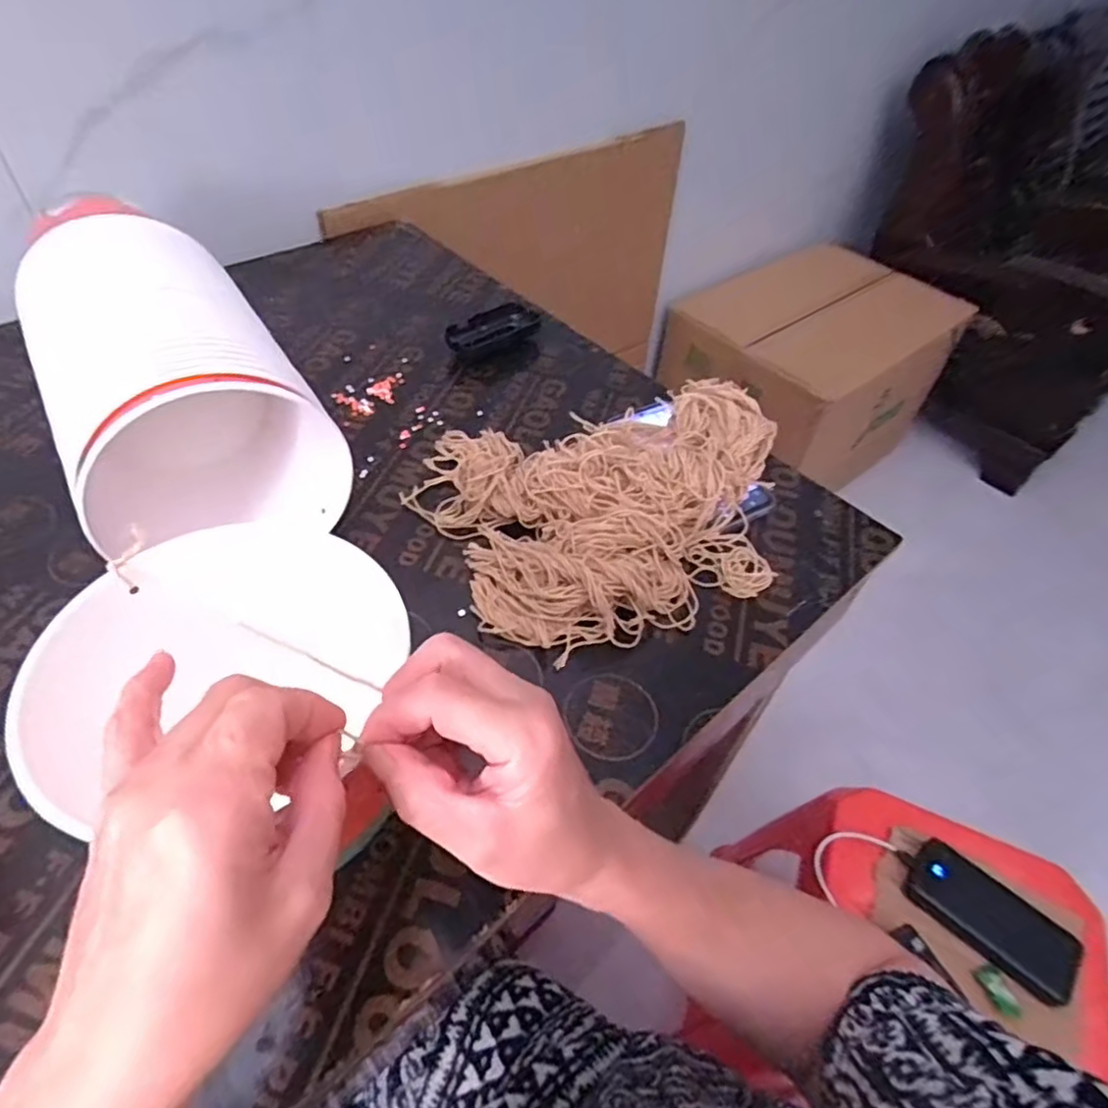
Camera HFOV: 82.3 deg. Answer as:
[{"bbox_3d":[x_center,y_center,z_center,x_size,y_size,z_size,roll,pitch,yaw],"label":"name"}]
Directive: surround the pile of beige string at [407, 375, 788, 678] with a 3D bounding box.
[{"bbox_3d":[0.050,-0.061,0.537,0.302,0.061,0.265,-20,53,-21],"label":"pile of beige string"}]

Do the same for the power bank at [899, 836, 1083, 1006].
[{"bbox_3d":[0.451,0.375,0.657,0.154,0.021,0.078,37,56,25],"label":"power bank"}]

